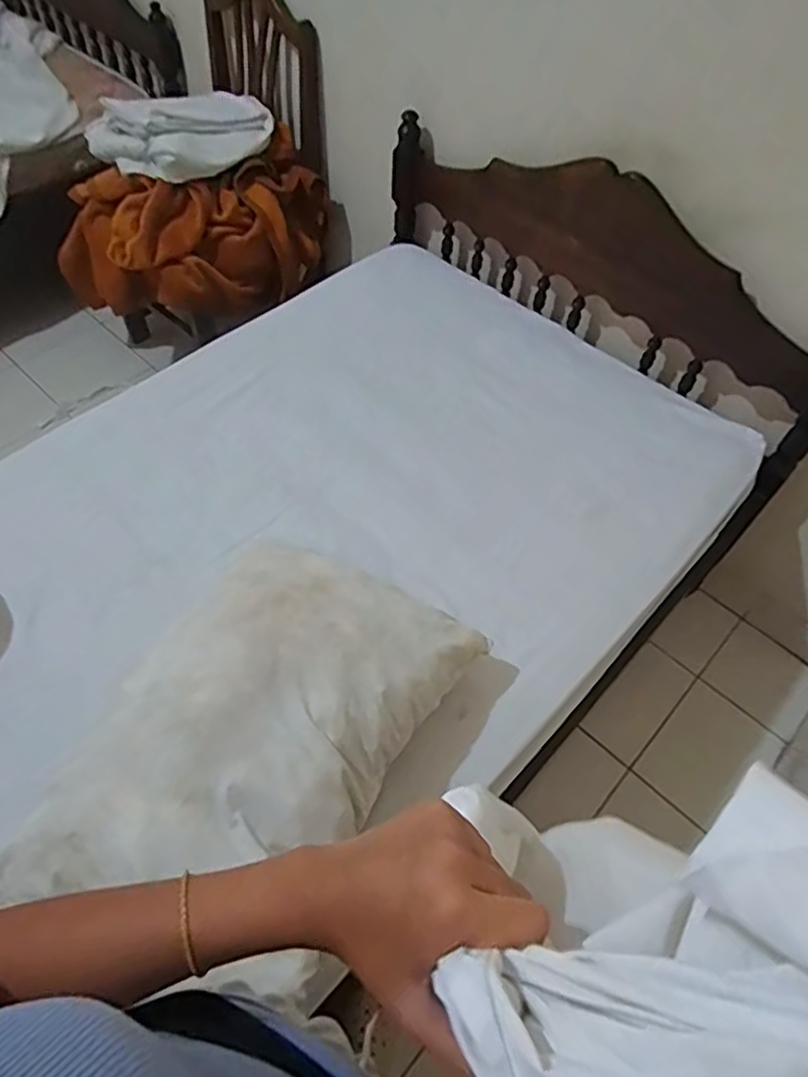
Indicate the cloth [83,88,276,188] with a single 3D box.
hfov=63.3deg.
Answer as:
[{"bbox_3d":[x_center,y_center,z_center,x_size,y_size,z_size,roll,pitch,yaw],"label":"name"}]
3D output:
[{"bbox_3d":[-0.533,-1.022,1.618,0.390,0.139,0.305,-38,65,-25],"label":"cloth"}]

